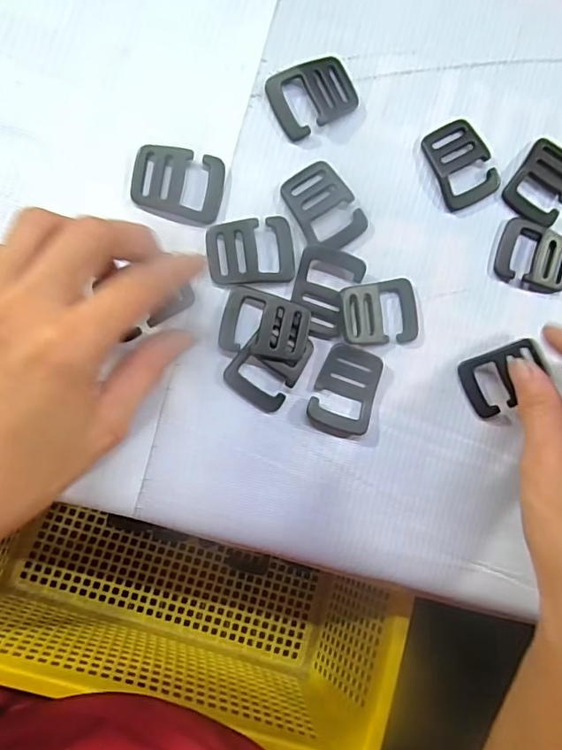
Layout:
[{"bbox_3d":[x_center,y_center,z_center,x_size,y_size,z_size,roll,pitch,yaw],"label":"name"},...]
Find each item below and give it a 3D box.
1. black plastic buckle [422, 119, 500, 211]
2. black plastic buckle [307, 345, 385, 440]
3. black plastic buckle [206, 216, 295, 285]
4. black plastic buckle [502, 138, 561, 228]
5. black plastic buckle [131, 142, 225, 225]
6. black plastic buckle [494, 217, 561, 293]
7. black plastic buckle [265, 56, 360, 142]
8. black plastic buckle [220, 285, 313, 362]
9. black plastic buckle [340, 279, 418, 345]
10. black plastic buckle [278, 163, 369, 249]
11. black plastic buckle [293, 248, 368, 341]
[{"bbox_3d":[0.095,-0.112,0.271,0.032,0.005,0.043,-26,95,-6],"label":"black plastic buckle"},{"bbox_3d":[0.034,0.008,0.264,0.032,0.005,0.045,17,89,-8],"label":"black plastic buckle"},{"bbox_3d":[-0.015,-0.062,0.255,0.043,0.004,0.031,-6,93,-8],"label":"black plastic buckle"},{"bbox_3d":[0.143,-0.104,0.277,0.032,0.005,0.042,35,87,-7],"label":"black plastic buckle"},{"bbox_3d":[-0.050,-0.094,0.250,0.043,0.006,0.032,10,90,-8],"label":"black plastic buckle"},{"bbox_3d":[0.139,-0.064,0.278,0.044,0.004,0.034,17,89,-8],"label":"black plastic buckle"},{"bbox_3d":[0.017,-0.142,0.258,0.044,0.006,0.033,-28,95,-6],"label":"black plastic buckle"},{"bbox_3d":[-0.007,-0.024,0.256,0.042,0.008,0.031,16,89,-8],"label":"black plastic buckle"},{"bbox_3d":[0.052,-0.032,0.265,0.041,0.007,0.032,-8,93,-8],"label":"black plastic buckle"},{"bbox_3d":[0.022,-0.085,0.261,0.032,0.006,0.042,-32,96,-6],"label":"black plastic buckle"},{"bbox_3d":[0.023,-0.042,0.260,0.032,0.006,0.042,14,90,-8],"label":"black plastic buckle"}]

